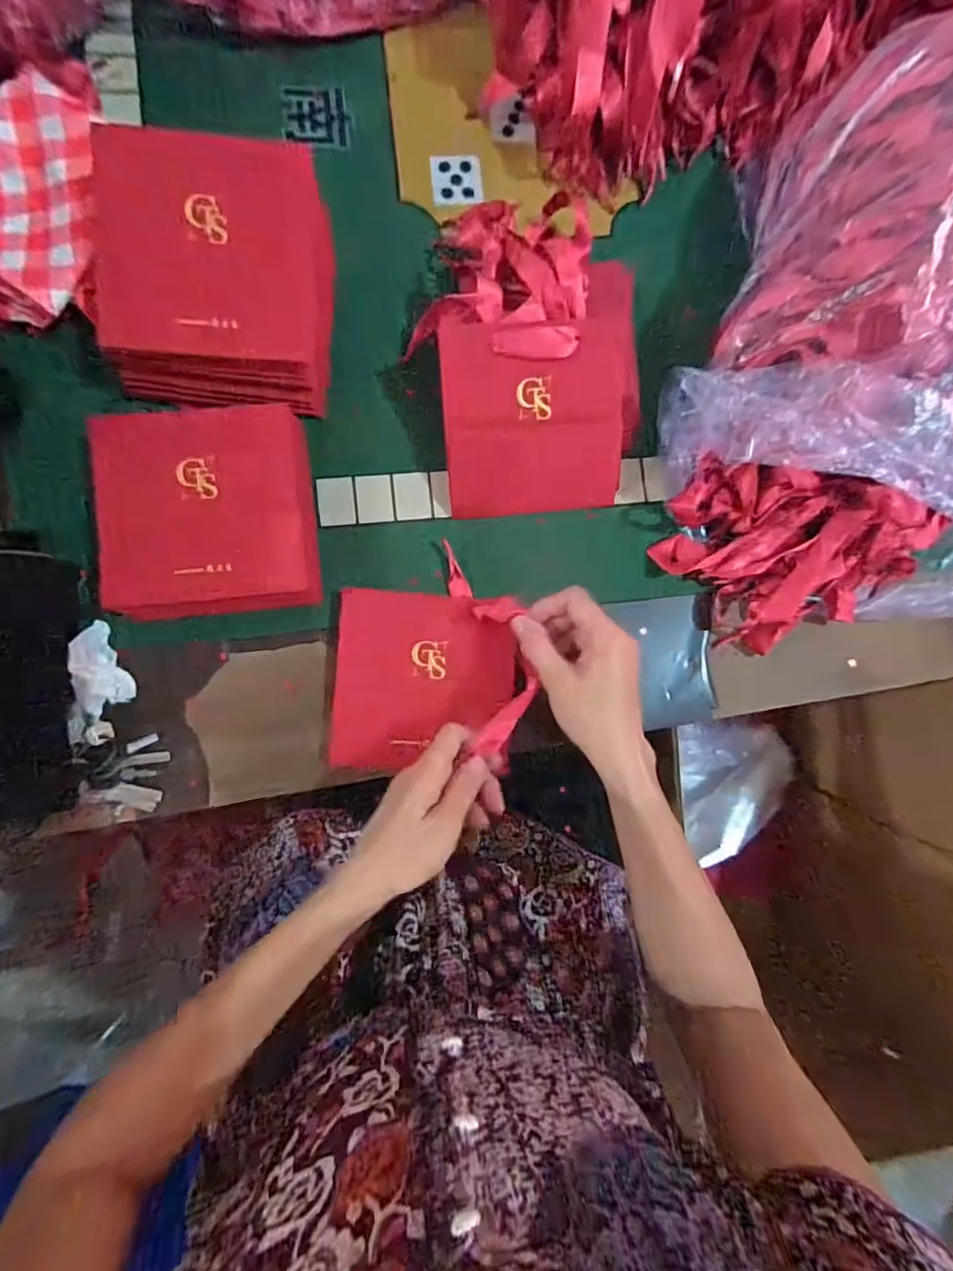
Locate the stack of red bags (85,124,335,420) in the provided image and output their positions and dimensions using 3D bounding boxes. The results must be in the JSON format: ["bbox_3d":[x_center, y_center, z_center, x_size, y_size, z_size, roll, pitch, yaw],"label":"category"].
[{"bbox_3d":[-0.181,-0.250,0.381,0.148,0.080,0.166,0,86,-7],"label":"stack of red bags"}]

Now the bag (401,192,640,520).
[{"bbox_3d":[0.050,-0.226,0.405,0.160,0.068,0.242,-5,87,-7],"label":"bag"}]

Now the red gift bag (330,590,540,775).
[{"bbox_3d":[-0.034,0.036,0.415,0.150,0.014,0.136,3,86,-7],"label":"red gift bag"}]

